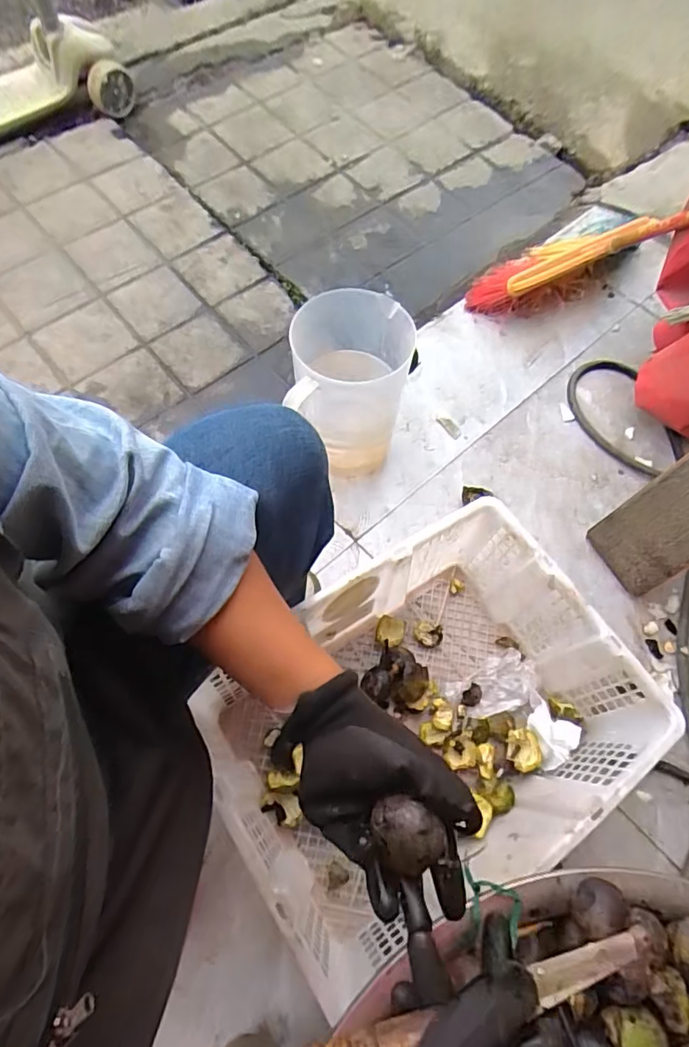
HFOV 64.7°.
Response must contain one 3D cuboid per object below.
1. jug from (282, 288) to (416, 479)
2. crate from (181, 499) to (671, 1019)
[{"bbox_3d":[-0.002,-0.200,0.816,0.181,0.221,0.161,9,66,0],"label":"jug"},{"bbox_3d":[0.098,0.238,0.676,0.460,0.171,0.351,-31,72,-15],"label":"crate"}]

